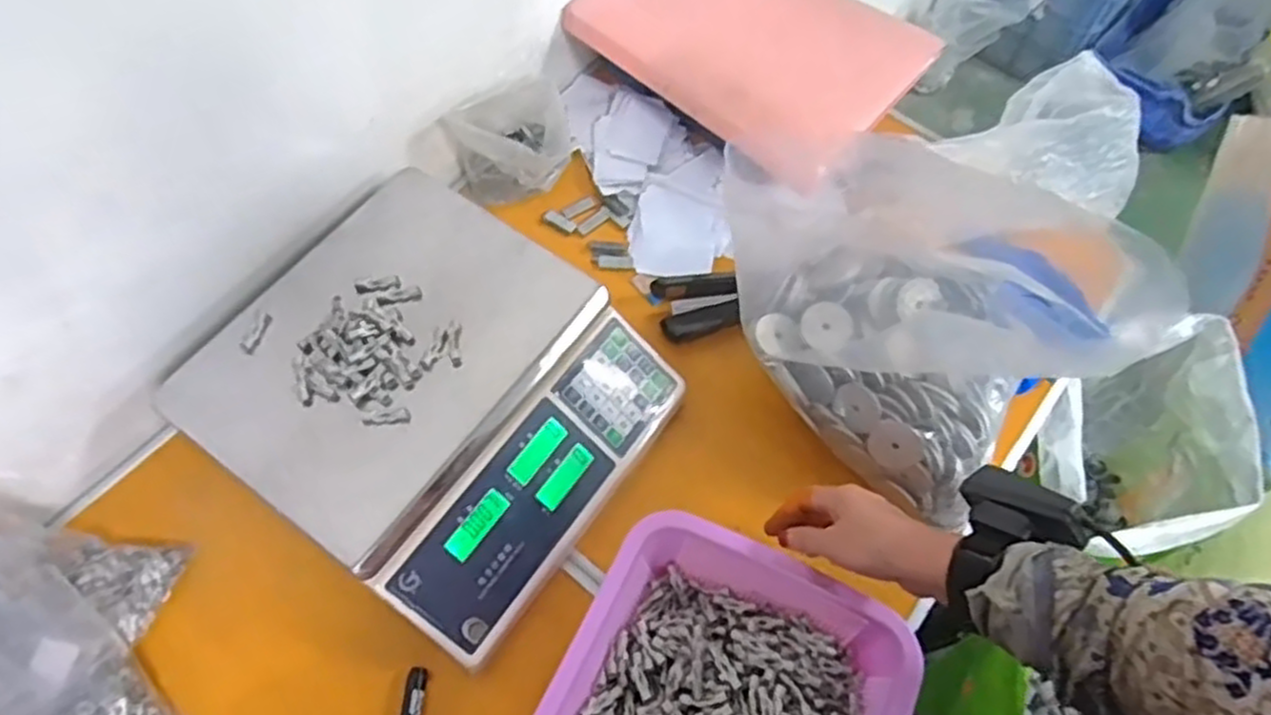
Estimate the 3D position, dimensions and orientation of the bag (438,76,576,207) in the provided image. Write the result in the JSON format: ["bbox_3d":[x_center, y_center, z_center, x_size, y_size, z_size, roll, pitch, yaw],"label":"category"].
[{"bbox_3d":[-0.121,-0.211,0.744,0.122,0.104,0.083,-11,63,-7],"label":"bag"}]

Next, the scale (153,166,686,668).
[{"bbox_3d":[-0.158,0.030,0.623,0.301,0.115,0.281,33,67,15],"label":"scale"}]

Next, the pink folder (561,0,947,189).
[{"bbox_3d":[0.121,-0.330,0.780,0.317,0.034,0.254,35,65,9],"label":"pink folder"}]

